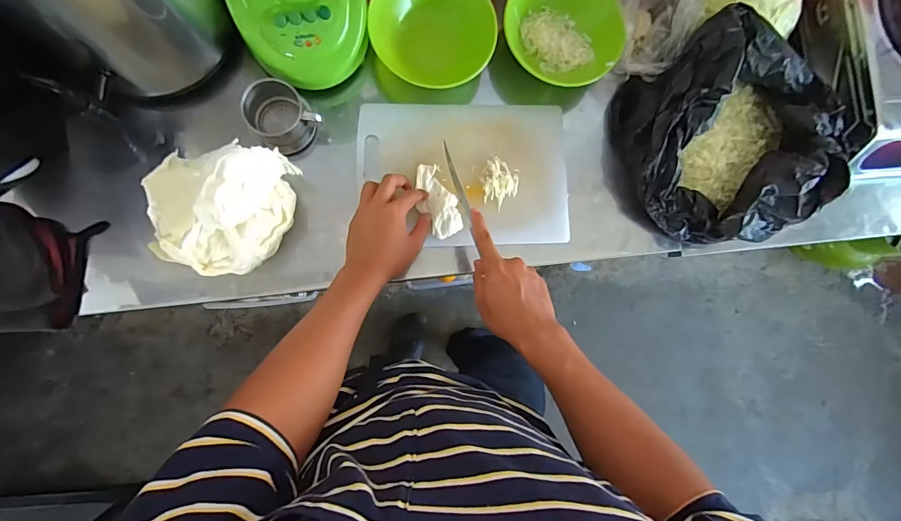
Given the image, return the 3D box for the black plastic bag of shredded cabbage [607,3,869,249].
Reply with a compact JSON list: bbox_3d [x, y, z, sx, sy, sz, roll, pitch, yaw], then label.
[{"bbox_3d":[0.389,-0.169,0.607,0.301,0.129,0.262,39,82,-4],"label":"black plastic bag of shredded cabbage"}]

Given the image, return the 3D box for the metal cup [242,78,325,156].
[{"bbox_3d":[-0.230,-0.192,0.575,0.088,0.077,0.080,44,82,-3],"label":"metal cup"}]

